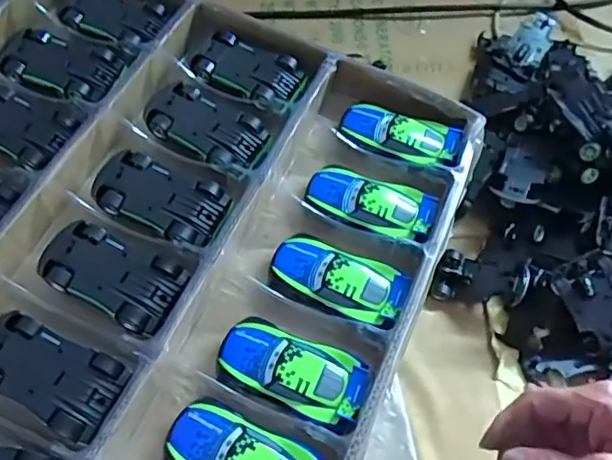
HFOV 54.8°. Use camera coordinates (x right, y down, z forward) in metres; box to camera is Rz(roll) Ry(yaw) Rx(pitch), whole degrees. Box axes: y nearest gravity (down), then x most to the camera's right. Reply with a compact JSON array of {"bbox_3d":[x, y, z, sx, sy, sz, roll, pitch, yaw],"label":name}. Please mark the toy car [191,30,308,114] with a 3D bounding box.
[{"bbox_3d":[-0.052,-0.146,0.561,0.107,0.028,0.063,24,62,13],"label":"toy car"}]

